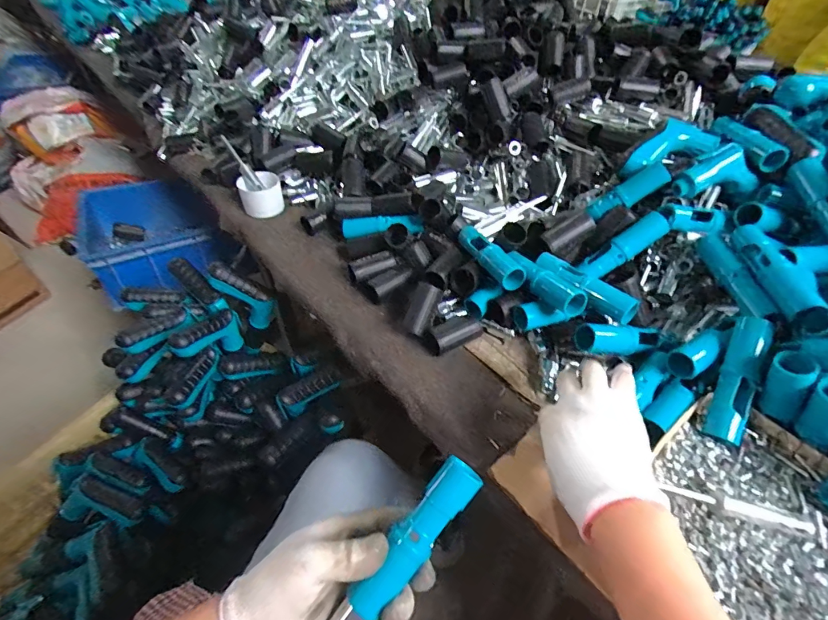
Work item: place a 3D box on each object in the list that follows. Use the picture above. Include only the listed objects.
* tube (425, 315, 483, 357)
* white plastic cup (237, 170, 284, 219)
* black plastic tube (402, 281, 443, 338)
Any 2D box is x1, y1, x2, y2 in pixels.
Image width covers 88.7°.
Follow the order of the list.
[{"bbox_3d":[0.048,0.032,0.516,0.066,0.031,0.034,-19,51,-18],"label":"tube"},{"bbox_3d":[-0.248,-0.187,0.693,0.066,0.054,0.063,1,48,-1],"label":"white plastic cup"},{"bbox_3d":[0.011,0.000,0.523,0.032,0.023,0.063,22,89,18],"label":"black plastic tube"}]

